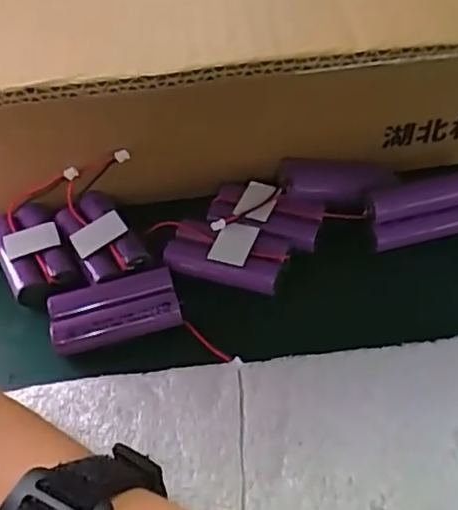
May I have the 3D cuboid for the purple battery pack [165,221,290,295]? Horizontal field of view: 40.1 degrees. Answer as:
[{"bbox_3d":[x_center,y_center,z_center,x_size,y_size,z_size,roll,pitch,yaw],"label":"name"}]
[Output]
[{"bbox_3d":[-0.002,-0.002,0.349,0.064,0.016,0.034,11,48,15],"label":"purple battery pack"}]

